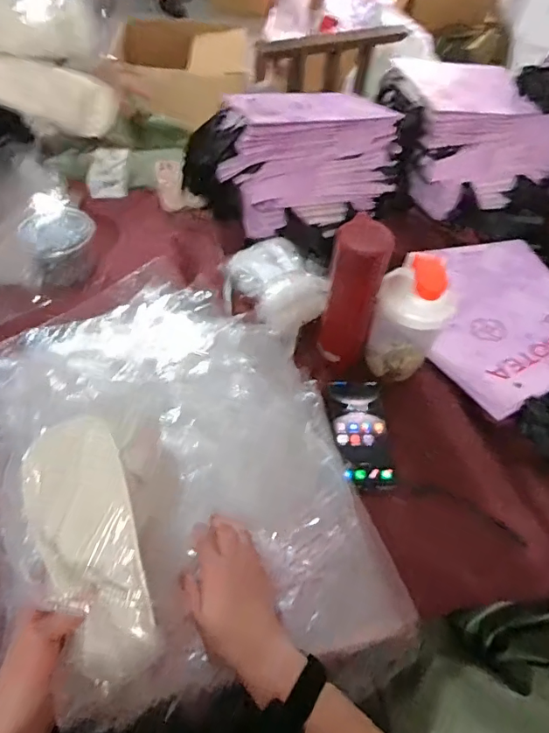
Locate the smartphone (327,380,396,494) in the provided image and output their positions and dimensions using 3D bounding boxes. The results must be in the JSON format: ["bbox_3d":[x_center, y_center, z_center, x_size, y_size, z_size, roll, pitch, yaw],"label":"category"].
[{"bbox_3d":[0.117,0.086,0.668,0.073,0.013,0.161,-1,53,-6],"label":"smartphone"}]

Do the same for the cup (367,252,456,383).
[{"bbox_3d":[0.178,-0.060,0.664,0.094,0.177,0.078,22,54,12],"label":"cup"}]

